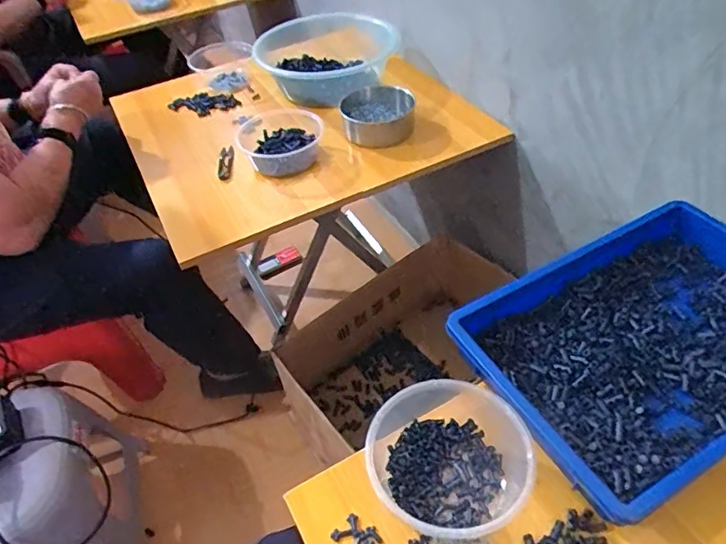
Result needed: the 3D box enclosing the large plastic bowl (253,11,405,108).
[{"bbox_3d":[-0.069,-0.453,1.120,0.291,0.108,0.226,-15,47,-8],"label":"large plastic bowl"}]

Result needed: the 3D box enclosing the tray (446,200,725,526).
[{"bbox_3d":[0.314,0.063,0.562,0.385,0.054,0.253,-25,49,-17],"label":"tray"}]

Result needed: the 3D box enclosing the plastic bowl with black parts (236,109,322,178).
[{"bbox_3d":[-0.148,-0.232,0.941,0.156,0.062,0.138,-9,46,-3],"label":"plastic bowl with black parts"}]

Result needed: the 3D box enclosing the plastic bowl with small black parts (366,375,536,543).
[{"bbox_3d":[0.080,0.168,0.488,0.143,0.062,0.155,12,49,17],"label":"plastic bowl with small black parts"}]

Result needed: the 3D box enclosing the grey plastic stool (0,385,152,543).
[{"bbox_3d":[-0.557,0.381,0.880,0.275,0.346,0.322,-18,47,-11],"label":"grey plastic stool"}]

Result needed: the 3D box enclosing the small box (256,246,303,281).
[{"bbox_3d":[-0.231,-0.024,1.442,0.127,0.054,0.033,-28,47,8],"label":"small box"}]

